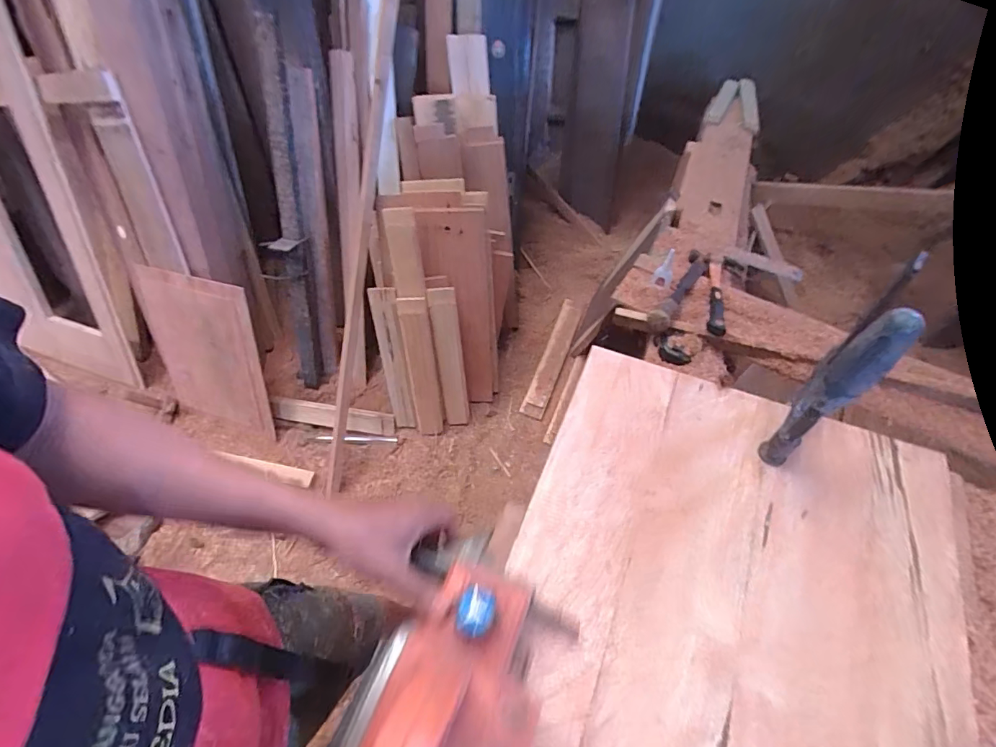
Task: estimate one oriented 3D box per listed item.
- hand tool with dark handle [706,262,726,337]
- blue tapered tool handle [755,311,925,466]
[{"bbox_3d":[0.412,-0.145,0.874,0.032,0.024,0.258,16,41,12],"label":"hand tool with dark handle"},{"bbox_3d":[0.296,0.021,0.424,0.032,0.207,0.038,-34,62,-18],"label":"blue tapered tool handle"}]

